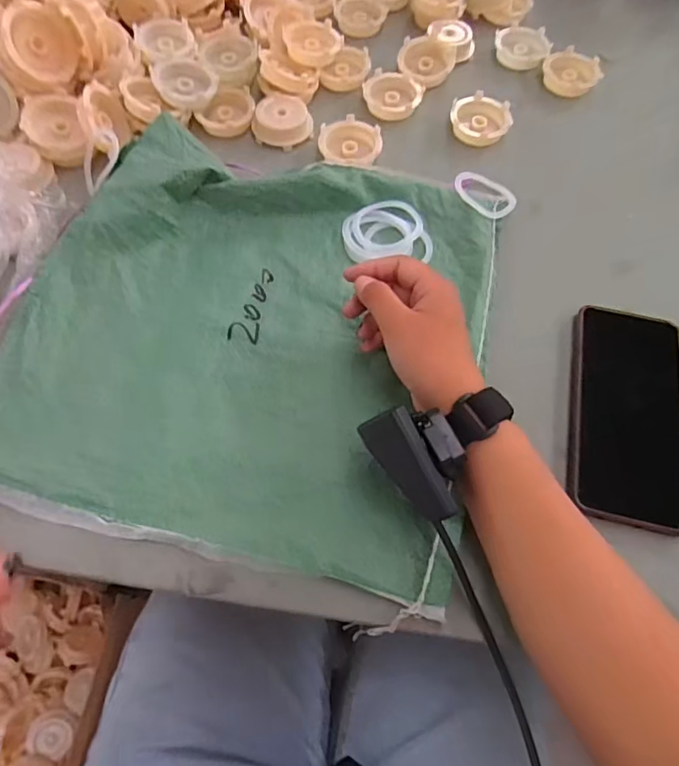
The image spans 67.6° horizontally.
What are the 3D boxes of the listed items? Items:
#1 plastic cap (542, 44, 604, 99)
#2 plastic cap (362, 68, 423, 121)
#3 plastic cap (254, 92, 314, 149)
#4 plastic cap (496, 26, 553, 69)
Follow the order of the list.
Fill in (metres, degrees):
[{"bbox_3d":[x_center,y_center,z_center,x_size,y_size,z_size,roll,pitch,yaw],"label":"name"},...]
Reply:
[{"bbox_3d":[0.242,-0.324,0.533,0.058,0.023,0.058,1,64,-2],"label":"plastic cap"},{"bbox_3d":[0.051,-0.284,0.503,0.056,0.015,0.056,1,64,-2],"label":"plastic cap"},{"bbox_3d":[-0.052,-0.246,0.477,0.054,0.019,0.047,17,65,6],"label":"plastic cap"},{"bbox_3d":[0.197,-0.362,0.548,0.057,0.019,0.057,1,64,-2],"label":"plastic cap"}]

